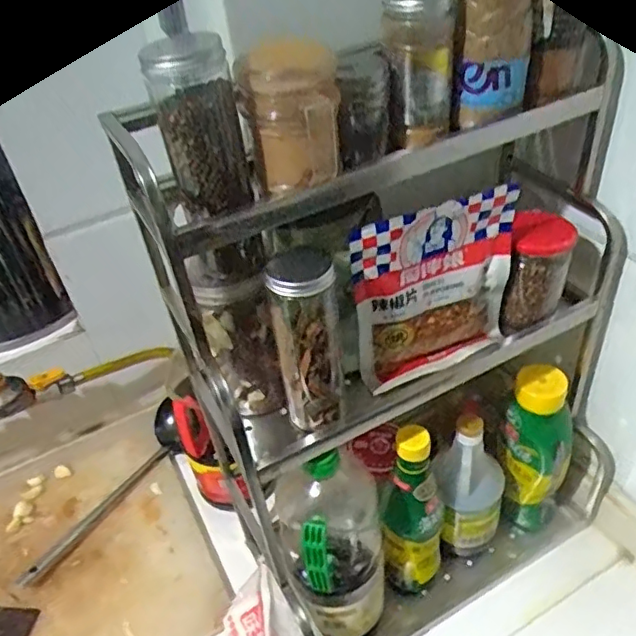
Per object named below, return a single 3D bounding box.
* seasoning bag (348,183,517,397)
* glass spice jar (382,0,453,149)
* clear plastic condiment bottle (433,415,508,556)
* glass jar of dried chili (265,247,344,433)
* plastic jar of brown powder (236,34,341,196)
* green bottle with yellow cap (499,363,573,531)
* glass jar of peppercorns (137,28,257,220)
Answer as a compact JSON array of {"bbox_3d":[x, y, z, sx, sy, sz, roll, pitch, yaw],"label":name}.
[{"bbox_3d":[0.107,-0.022,0.534,0.152,0.169,0.023,-19,42,-13],"label":"seasoning bag"},{"bbox_3d":[0.079,-0.202,0.481,0.058,0.110,0.047,2,41,11],"label":"glass spice jar"},{"bbox_3d":[0.179,0.213,0.712,0.076,0.218,0.058,5,42,15],"label":"clear plastic condiment bottle"},{"bbox_3d":[-0.008,0.020,0.500,0.055,0.159,0.059,-8,40,0],"label":"glass jar of dried chili"},{"bbox_3d":[-0.016,-0.137,0.416,0.063,0.098,0.066,-4,40,4],"label":"plastic jar of brown powder"},{"bbox_3d":[0.261,0.169,0.734,0.074,0.245,0.059,-1,41,8],"label":"green bottle with yellow cap"},{"bbox_3d":[-0.080,-0.132,0.412,0.054,0.117,0.045,-15,41,-8],"label":"glass jar of peppercorns"}]

